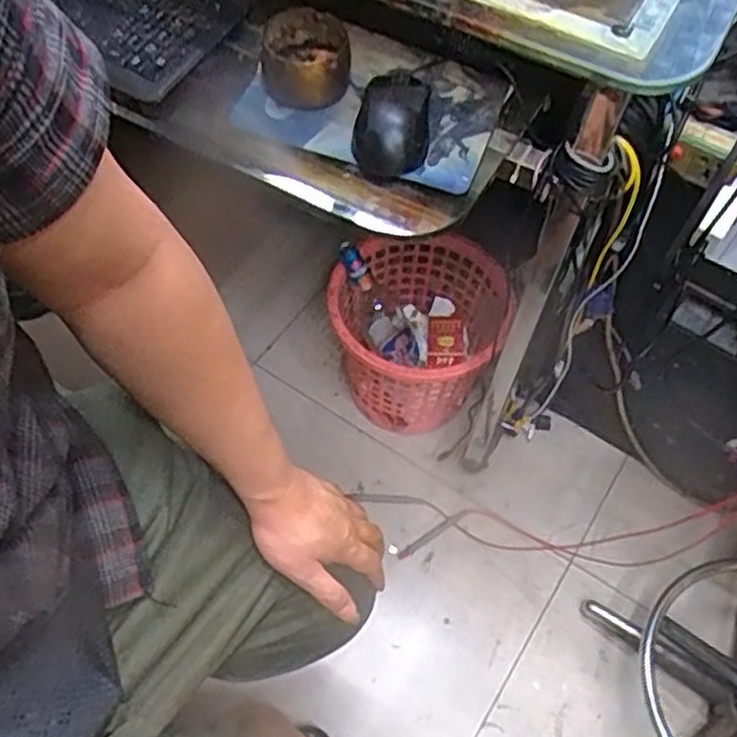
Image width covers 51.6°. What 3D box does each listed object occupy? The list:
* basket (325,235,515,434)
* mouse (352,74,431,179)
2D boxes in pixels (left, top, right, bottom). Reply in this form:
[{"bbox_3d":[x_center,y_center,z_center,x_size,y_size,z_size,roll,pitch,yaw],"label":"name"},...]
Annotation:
[{"bbox_3d":[0.062,-0.042,1.163,0.235,0.241,0.243,1,58,-2],"label":"basket"},{"bbox_3d":[0.022,-0.208,0.644,0.059,0.033,0.096,11,59,4],"label":"mouse"}]

